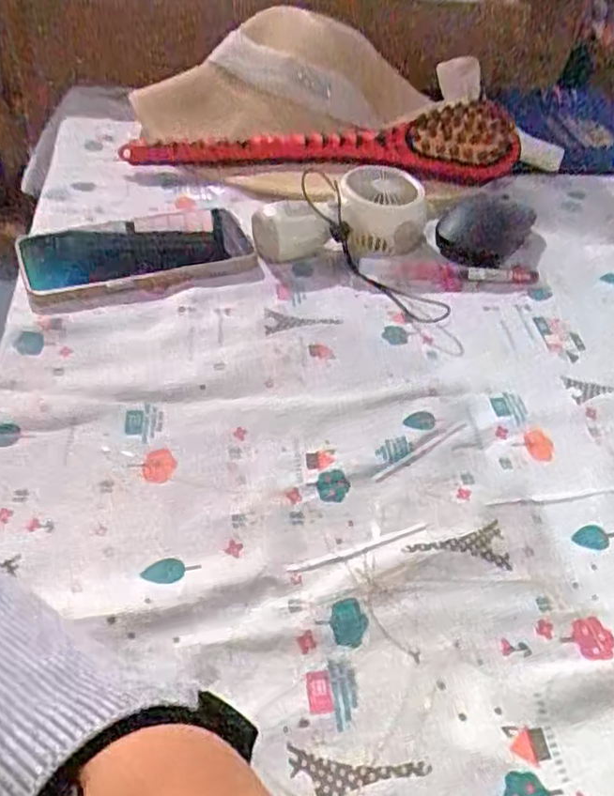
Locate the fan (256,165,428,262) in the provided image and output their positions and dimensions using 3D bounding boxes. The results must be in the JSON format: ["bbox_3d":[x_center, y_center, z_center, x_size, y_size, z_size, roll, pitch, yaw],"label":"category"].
[{"bbox_3d":[0.023,-0.134,0.510,0.127,0.045,0.064,1,43,-6],"label":"fan"}]

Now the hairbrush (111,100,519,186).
[{"bbox_3d":[0.016,-0.211,0.581,0.328,0.060,0.041,1,43,-7],"label":"hairbrush"}]

